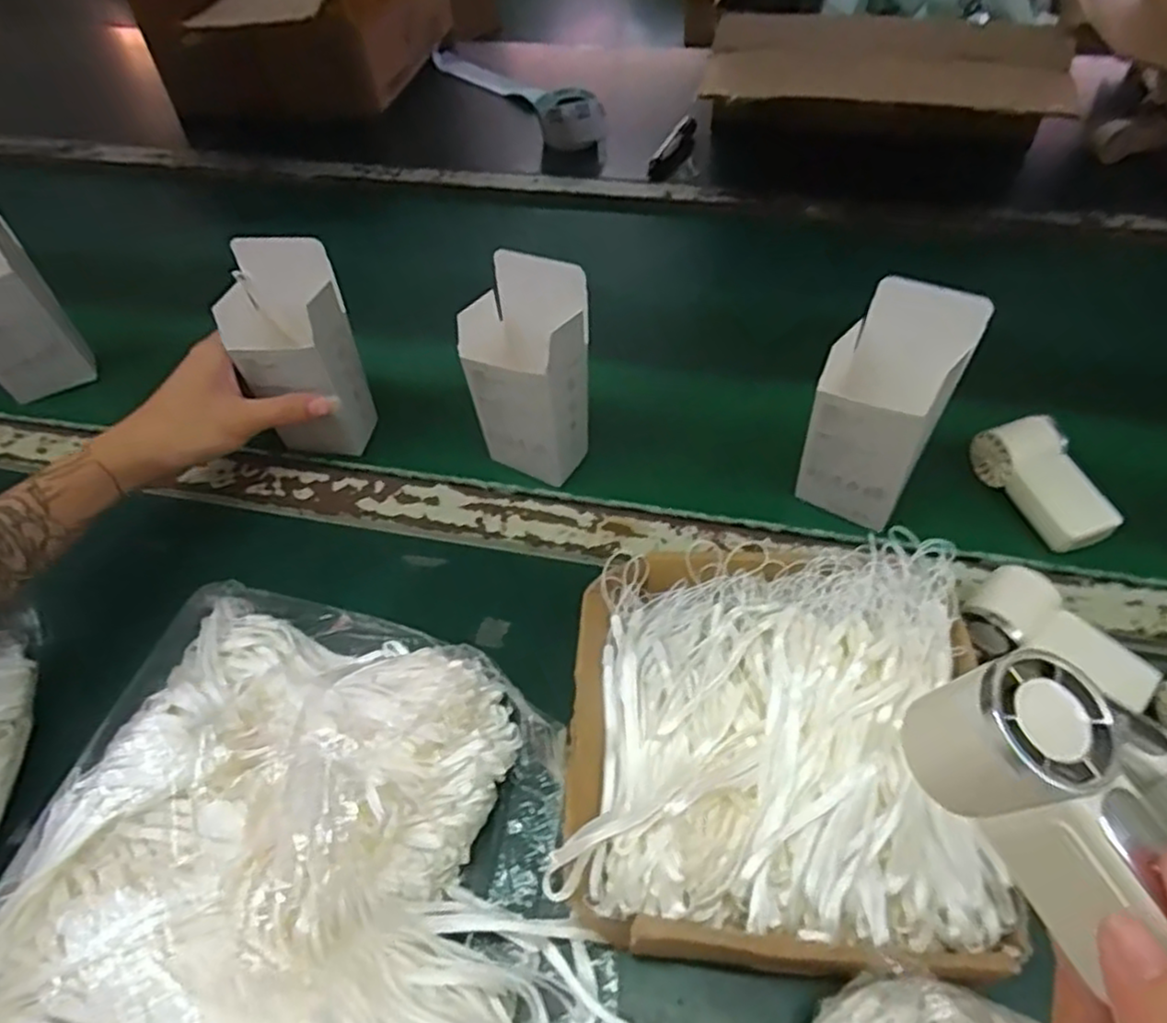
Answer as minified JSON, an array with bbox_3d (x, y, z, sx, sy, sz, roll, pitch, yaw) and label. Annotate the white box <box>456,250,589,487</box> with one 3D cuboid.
[{"bbox_3d":[-0.037,-0.087,0.489,0.069,0.164,0.059,28,59,23],"label":"white box"}]

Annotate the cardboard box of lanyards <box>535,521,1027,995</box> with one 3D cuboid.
[{"bbox_3d":[0.090,0.113,0.370,0.210,0.064,0.200,2,52,6],"label":"cardboard box of lanyards"}]

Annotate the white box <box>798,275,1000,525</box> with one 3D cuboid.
[{"bbox_3d":[0.176,-0.058,0.442,0.072,0.141,0.050,19,56,18],"label":"white box"}]

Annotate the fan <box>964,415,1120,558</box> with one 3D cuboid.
[{"bbox_3d":[0.306,-0.019,0.482,0.049,0.028,0.094,-17,53,-9],"label":"fan"}]

